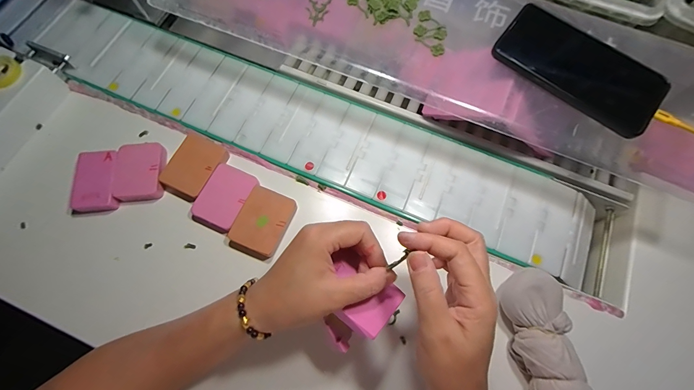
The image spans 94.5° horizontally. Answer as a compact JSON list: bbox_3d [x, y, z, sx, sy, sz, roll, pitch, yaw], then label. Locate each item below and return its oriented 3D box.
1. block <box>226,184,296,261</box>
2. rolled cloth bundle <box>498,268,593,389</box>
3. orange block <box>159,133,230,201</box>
[{"bbox_3d":[-0.096,0.033,0.370,0.057,0.021,0.075,23,75,6],"label":"block"},{"bbox_3d":[0.204,0.192,0.309,0.056,0.054,0.237,-9,74,-3],"label":"rolled cloth bundle"},{"bbox_3d":[-0.188,-0.034,0.394,0.055,0.016,0.076,26,75,7],"label":"orange block"}]

